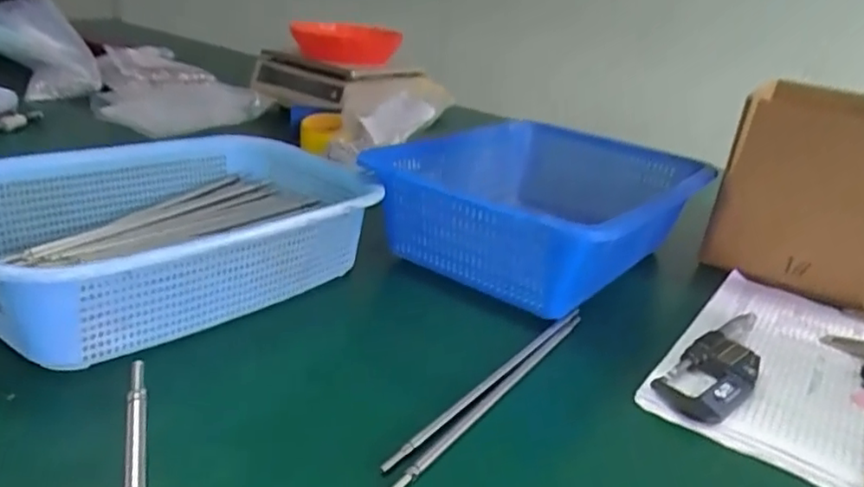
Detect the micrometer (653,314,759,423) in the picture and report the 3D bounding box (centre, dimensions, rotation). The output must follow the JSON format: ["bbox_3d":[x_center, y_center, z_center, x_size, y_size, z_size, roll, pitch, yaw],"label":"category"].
[{"bbox_3d":[0.244,0.096,0.514,0.172,0.019,0.056,-16,33,-43],"label":"micrometer"}]

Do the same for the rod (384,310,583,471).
[{"bbox_3d":[0.051,0.101,0.480,0.009,0.012,0.269,23,28,31],"label":"rod"}]

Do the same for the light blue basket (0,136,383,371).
[{"bbox_3d":[-0.227,-0.012,0.553,0.245,0.097,0.348,27,30,38],"label":"light blue basket"}]

